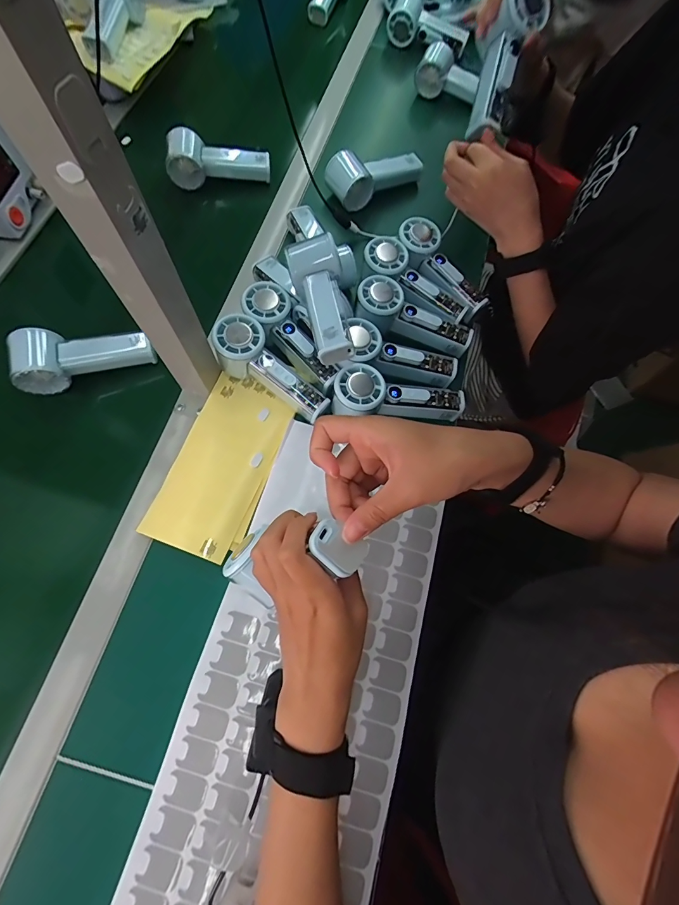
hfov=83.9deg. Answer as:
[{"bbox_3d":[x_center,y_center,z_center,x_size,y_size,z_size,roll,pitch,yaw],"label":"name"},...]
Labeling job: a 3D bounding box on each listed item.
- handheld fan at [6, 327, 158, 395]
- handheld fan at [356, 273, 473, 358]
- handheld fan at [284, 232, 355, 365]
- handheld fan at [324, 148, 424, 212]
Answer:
[{"bbox_3d":[-0.303,-0.117,0.449,0.147,0.046,0.056,-12,71,-7],"label":"handheld fan"},{"bbox_3d":[0.091,-0.167,0.488,0.155,0.048,0.065,25,70,-10],"label":"handheld fan"},{"bbox_3d":[-0.019,-0.170,0.430,0.060,0.063,0.138,-11,71,-7],"label":"handheld fan"},{"bbox_3d":[0.050,-0.434,0.590,0.149,0.054,0.075,-33,75,-13],"label":"handheld fan"}]

